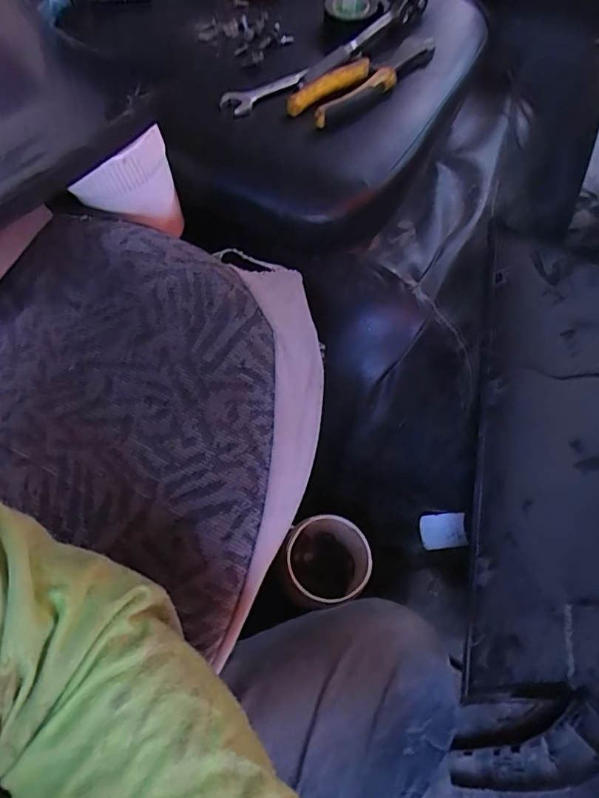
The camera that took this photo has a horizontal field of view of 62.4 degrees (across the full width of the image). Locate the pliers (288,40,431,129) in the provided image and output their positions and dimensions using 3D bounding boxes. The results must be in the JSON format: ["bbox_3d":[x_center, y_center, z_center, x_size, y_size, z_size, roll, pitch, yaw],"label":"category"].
[{"bbox_3d":[0.067,-0.315,0.480,0.174,0.019,0.050,-39,72,-19],"label":"pliers"}]

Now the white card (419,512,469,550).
[{"bbox_3d":[0.195,0.180,0.671,0.059,0.004,0.045,-7,83,3],"label":"white card"}]

